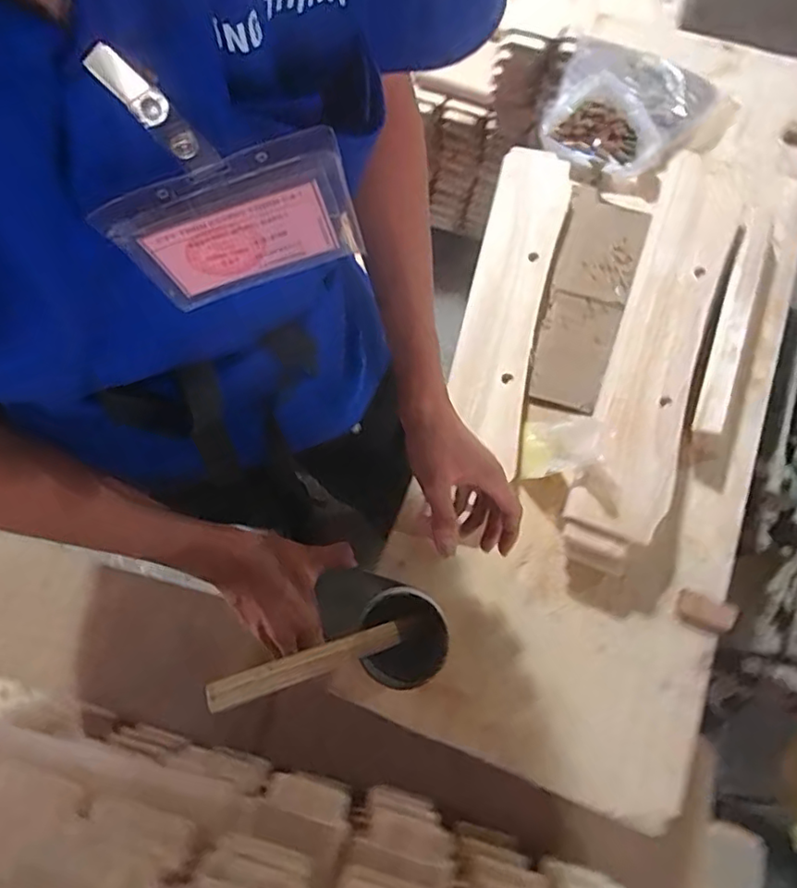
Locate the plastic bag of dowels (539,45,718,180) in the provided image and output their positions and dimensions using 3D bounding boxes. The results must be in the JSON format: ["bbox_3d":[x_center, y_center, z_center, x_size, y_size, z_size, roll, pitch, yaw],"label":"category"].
[{"bbox_3d":[0.288,-0.427,0.753,0.191,0.055,0.202,26,74,8],"label":"plastic bag of dowels"}]

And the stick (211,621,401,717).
[{"bbox_3d":[-0.074,0.181,0.494,0.164,0.017,0.022,-9,70,-31],"label":"stick"}]

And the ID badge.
[{"bbox_3d":[-0.071,-0.100,0.244,0.095,0.124,0.011,-16,74,0],"label":"ID badge"}]

